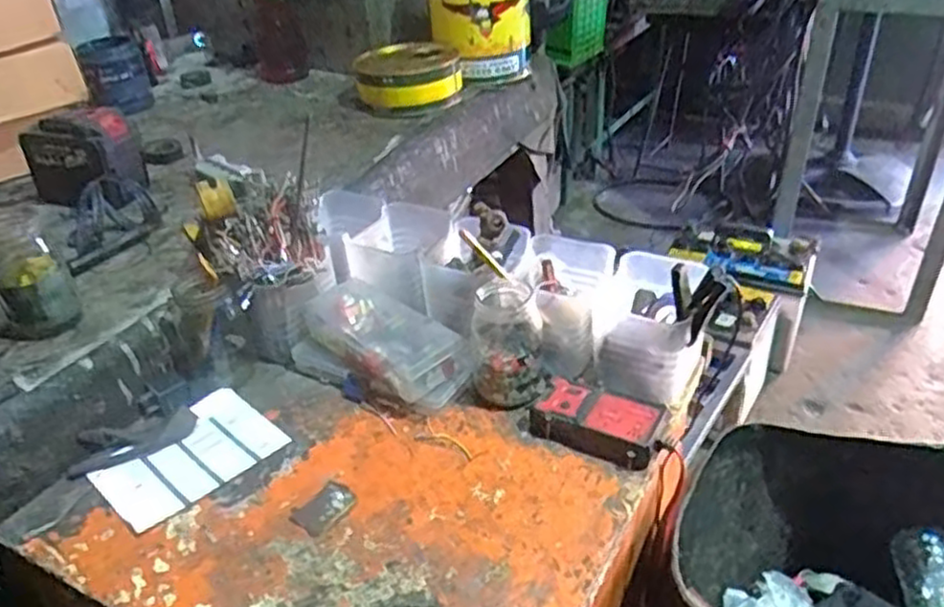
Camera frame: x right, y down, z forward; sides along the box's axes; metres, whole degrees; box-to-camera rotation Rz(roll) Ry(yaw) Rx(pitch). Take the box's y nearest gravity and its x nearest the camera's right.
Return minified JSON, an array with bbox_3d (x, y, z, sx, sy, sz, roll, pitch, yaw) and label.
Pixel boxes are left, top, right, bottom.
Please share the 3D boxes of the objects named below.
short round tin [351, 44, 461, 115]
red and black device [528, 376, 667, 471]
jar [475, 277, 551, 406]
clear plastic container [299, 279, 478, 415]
[{"bbox_3d":[-0.097,-0.345,1.160,0.164,0.068,0.168,-2,34,2],"label":"short round tin"},{"bbox_3d":[0.105,0.101,0.636,0.105,0.031,0.062,13,38,22],"label":"red and black device"},{"bbox_3d":[0.035,0.039,0.671,0.068,0.101,0.064,3,35,10],"label":"jar"},{"bbox_3d":[-0.083,0.040,0.718,0.170,0.054,0.082,24,43,34],"label":"clear plastic container"}]

